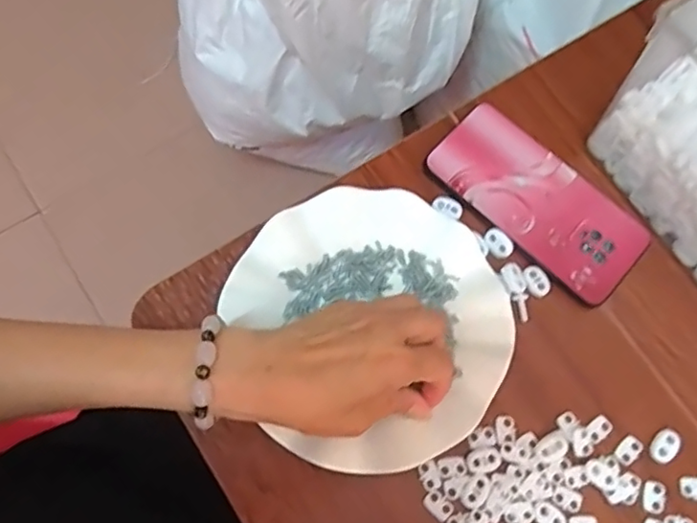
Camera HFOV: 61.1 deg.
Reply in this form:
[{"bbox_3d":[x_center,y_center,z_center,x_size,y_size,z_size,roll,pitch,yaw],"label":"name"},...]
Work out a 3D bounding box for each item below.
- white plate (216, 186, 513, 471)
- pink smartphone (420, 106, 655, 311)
[{"bbox_3d":[0.018,0.038,0.396,0.172,0.027,0.183,0,75,1],"label":"white plate"},{"bbox_3d":[0.141,-0.046,0.436,0.161,0.008,0.077,41,75,9],"label":"pink smartphone"}]

